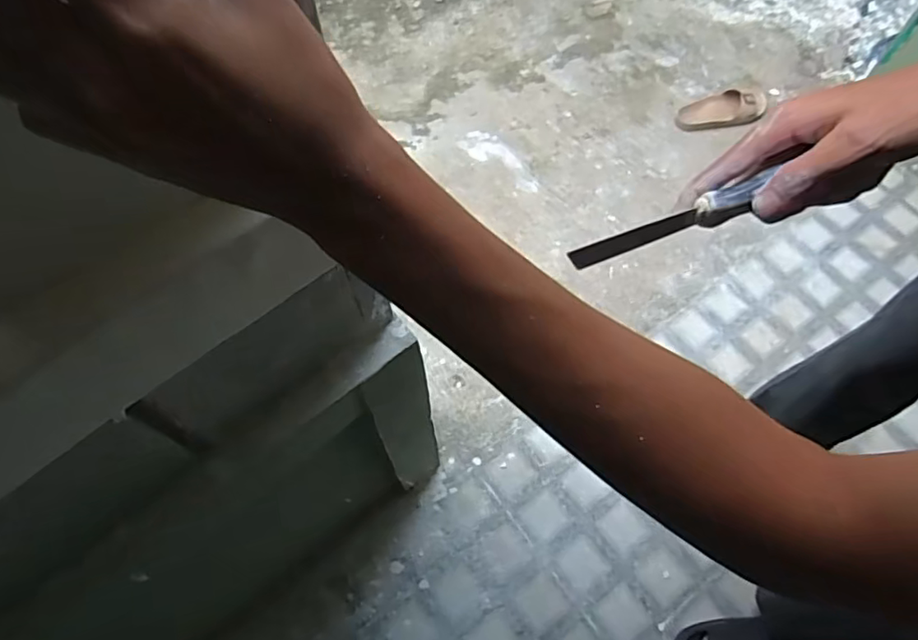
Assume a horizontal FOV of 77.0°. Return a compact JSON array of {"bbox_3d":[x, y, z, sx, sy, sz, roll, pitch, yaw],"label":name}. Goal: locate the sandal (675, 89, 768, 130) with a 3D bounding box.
[{"bbox_3d":[0.699,-0.551,1.532,0.245,0.053,0.104,-6,62,-3],"label":"sandal"}]

